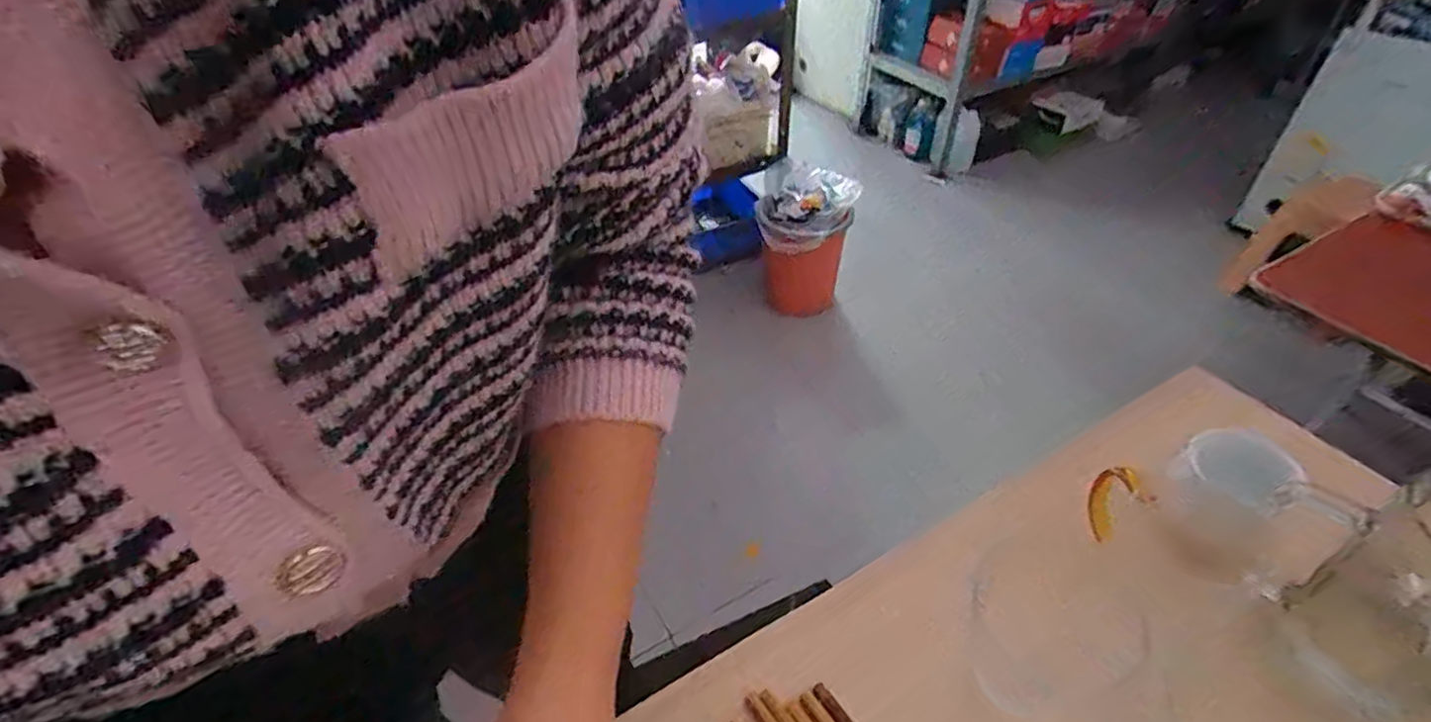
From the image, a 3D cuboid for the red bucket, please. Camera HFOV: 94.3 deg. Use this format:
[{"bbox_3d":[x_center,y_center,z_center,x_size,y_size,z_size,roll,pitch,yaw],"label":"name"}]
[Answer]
[{"bbox_3d":[0.226,-0.313,1.742,0.235,0.274,0.246,-1,42,1],"label":"red bucket"}]

